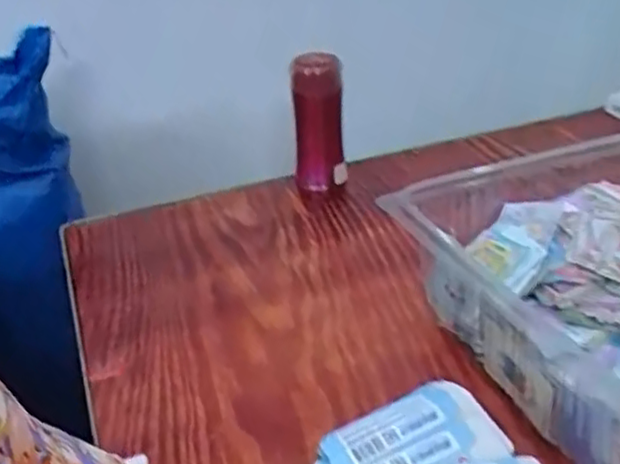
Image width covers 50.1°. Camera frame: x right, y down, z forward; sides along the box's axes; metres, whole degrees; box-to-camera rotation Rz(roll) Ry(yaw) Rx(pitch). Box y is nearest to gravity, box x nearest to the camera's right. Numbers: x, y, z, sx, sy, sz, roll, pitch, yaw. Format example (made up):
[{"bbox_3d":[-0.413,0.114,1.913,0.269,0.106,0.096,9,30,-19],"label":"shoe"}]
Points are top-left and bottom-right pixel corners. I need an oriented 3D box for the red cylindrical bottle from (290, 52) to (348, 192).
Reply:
[{"bbox_3d":[0.011,-0.130,0.864,0.064,0.191,0.074,-3,30,1],"label":"red cylindrical bottle"}]

